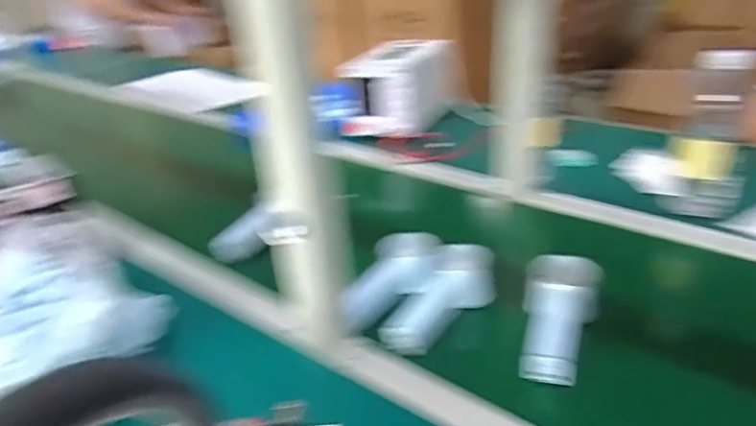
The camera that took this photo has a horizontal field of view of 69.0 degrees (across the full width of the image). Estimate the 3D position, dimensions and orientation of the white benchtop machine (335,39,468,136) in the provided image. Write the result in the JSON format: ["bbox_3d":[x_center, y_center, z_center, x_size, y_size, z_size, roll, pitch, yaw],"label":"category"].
[{"bbox_3d":[0.043,-0.263,1.194,0.164,0.158,0.234,8,30,23],"label":"white benchtop machine"}]

